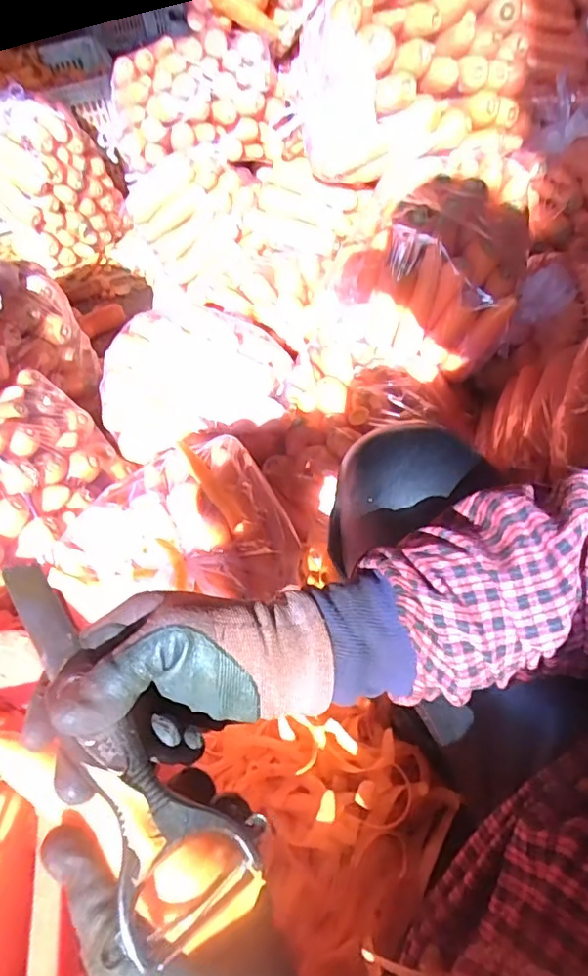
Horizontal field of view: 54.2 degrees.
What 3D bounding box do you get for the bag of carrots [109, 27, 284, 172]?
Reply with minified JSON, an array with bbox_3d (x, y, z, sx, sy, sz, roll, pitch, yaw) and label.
[{"bbox_3d":[-0.209,-0.795,1.176,0.351,0.190,0.162,-8,54,-2],"label":"bag of carrots"}]

